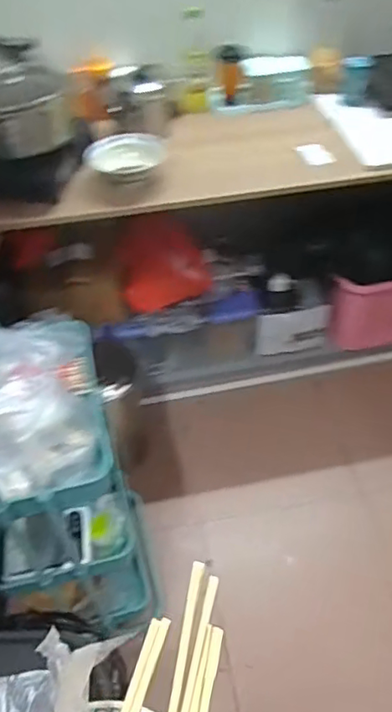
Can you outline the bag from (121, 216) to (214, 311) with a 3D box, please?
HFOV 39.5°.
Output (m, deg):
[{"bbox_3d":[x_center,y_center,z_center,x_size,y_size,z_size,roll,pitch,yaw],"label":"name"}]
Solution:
[{"bbox_3d":[-0.097,-0.286,1.728,0.267,0.246,0.143,-3,46,2],"label":"bag"}]

